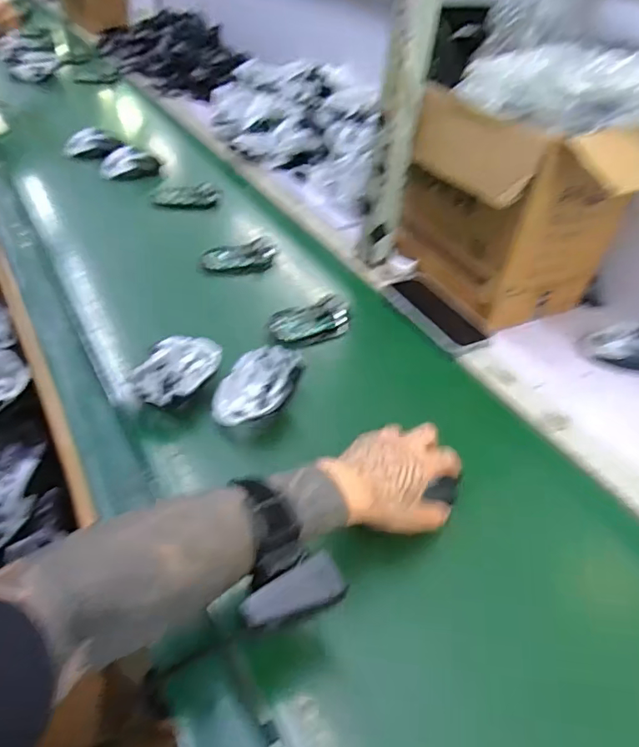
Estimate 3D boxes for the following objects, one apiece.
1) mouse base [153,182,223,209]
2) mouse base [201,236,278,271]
[{"bbox_3d":[-0.227,-0.305,0.927,0.113,0.029,0.053,-4,43,-12],"label":"mouse base"},{"bbox_3d":[-0.119,-0.177,0.810,0.111,0.027,0.054,-18,47,-26],"label":"mouse base"}]

